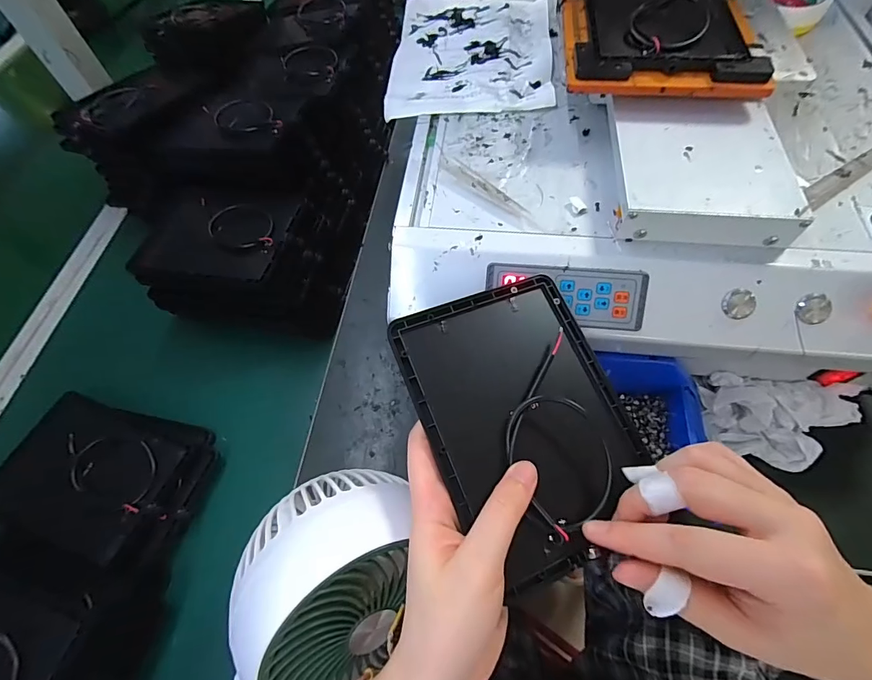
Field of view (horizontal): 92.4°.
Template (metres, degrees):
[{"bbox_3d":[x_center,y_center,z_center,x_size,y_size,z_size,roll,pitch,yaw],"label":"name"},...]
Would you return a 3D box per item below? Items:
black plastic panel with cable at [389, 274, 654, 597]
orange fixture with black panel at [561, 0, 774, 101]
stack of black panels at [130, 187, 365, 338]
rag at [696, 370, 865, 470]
[{"bbox_3d":[0.052,0.042,0.244,0.114,0.017,0.156,-19,73,-15],"label":"black plastic panel with cable"},{"bbox_3d":[0.189,-0.274,0.359,0.150,0.021,0.186,5,61,6],"label":"orange fixture with black panel"},{"bbox_3d":[-0.203,-0.099,0.464,0.198,0.091,0.141,7,61,7],"label":"stack of black panels"},{"bbox_3d":[0.293,0.071,0.361,0.119,0.047,0.064,7,61,7],"label":"rag"}]

